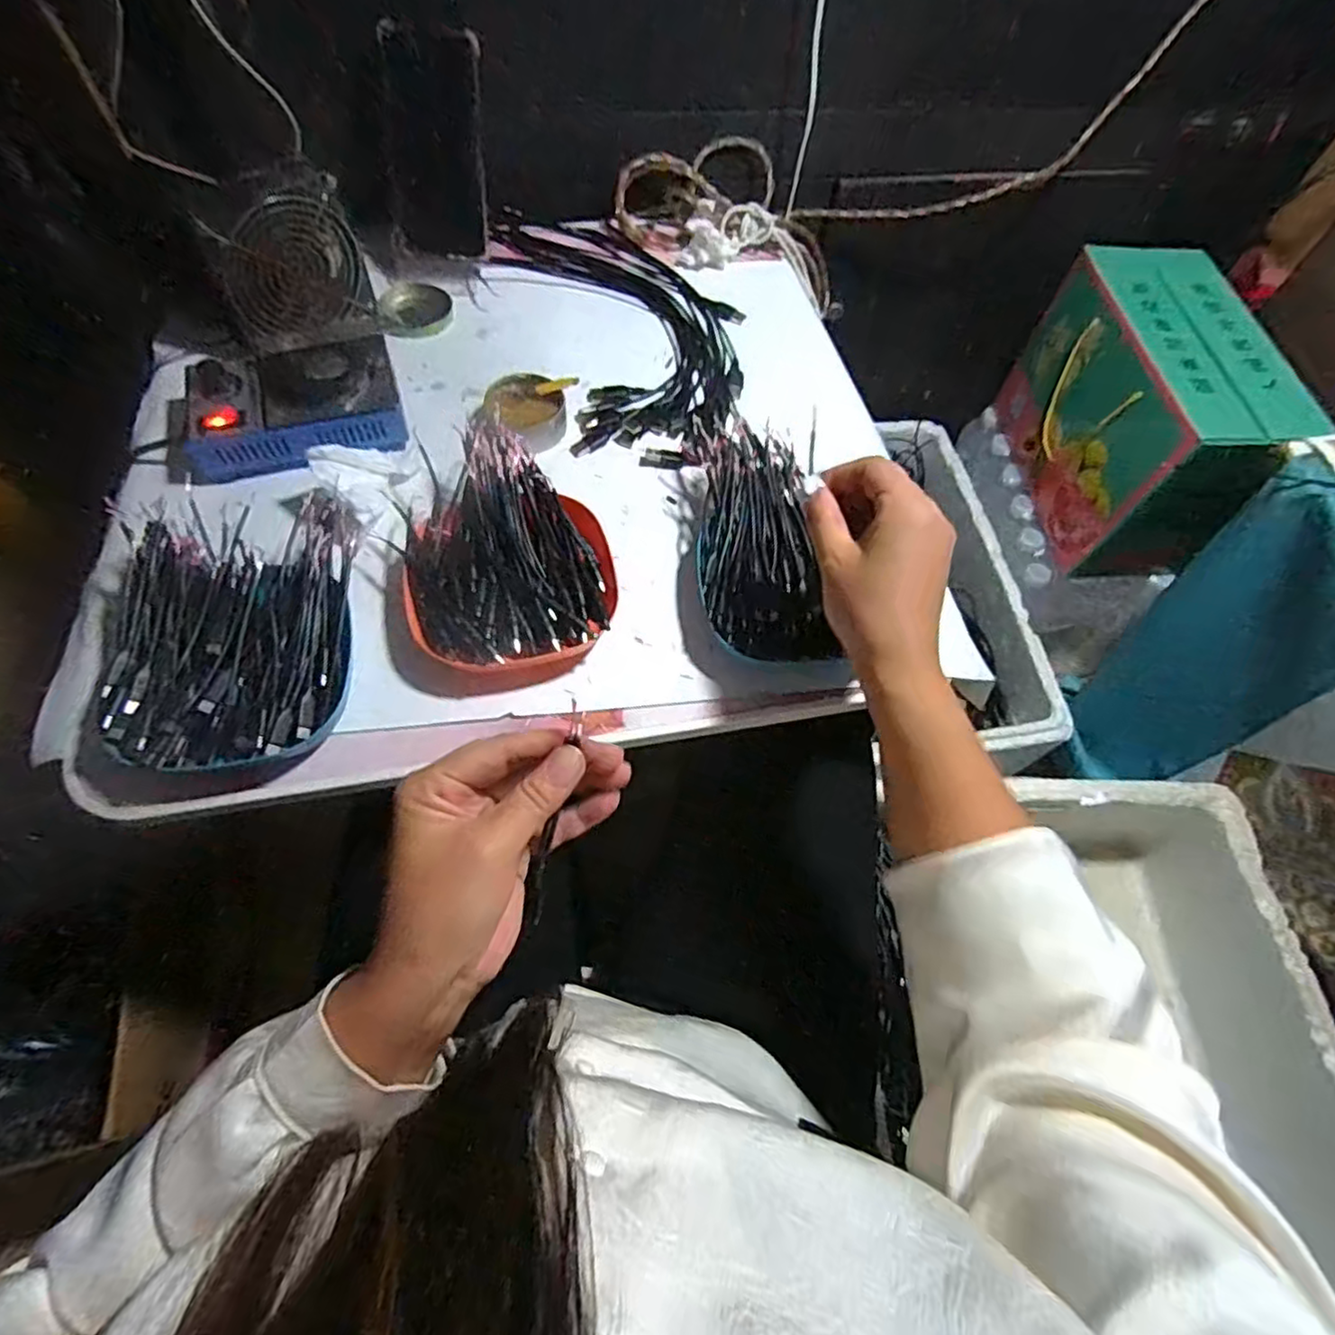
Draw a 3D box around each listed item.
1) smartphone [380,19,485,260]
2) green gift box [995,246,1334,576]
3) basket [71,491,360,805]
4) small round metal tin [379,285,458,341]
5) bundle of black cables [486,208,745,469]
[{"bbox_3d":[-0.209,-0.468,0.619,0.080,0.160,0.015,2,29,-8],"label":"smartphone"},{"bbox_3d":[0.587,-0.319,0.871,0.158,0.239,0.326,-5,63,-7],"label":"green gift box"},{"bbox_3d":[-0.272,-0.015,0.432,0.145,0.051,0.192,6,62,-1],"label":"basket"},{"bbox_3d":[-0.231,-0.329,0.634,0.067,0.011,0.065,2,62,-3],"label":"small round metal tin"},{"bbox_3d":[-0.034,-0.324,0.648,0.188,0.019,0.359,-18,65,-13],"label":"bundle of black cables"}]

